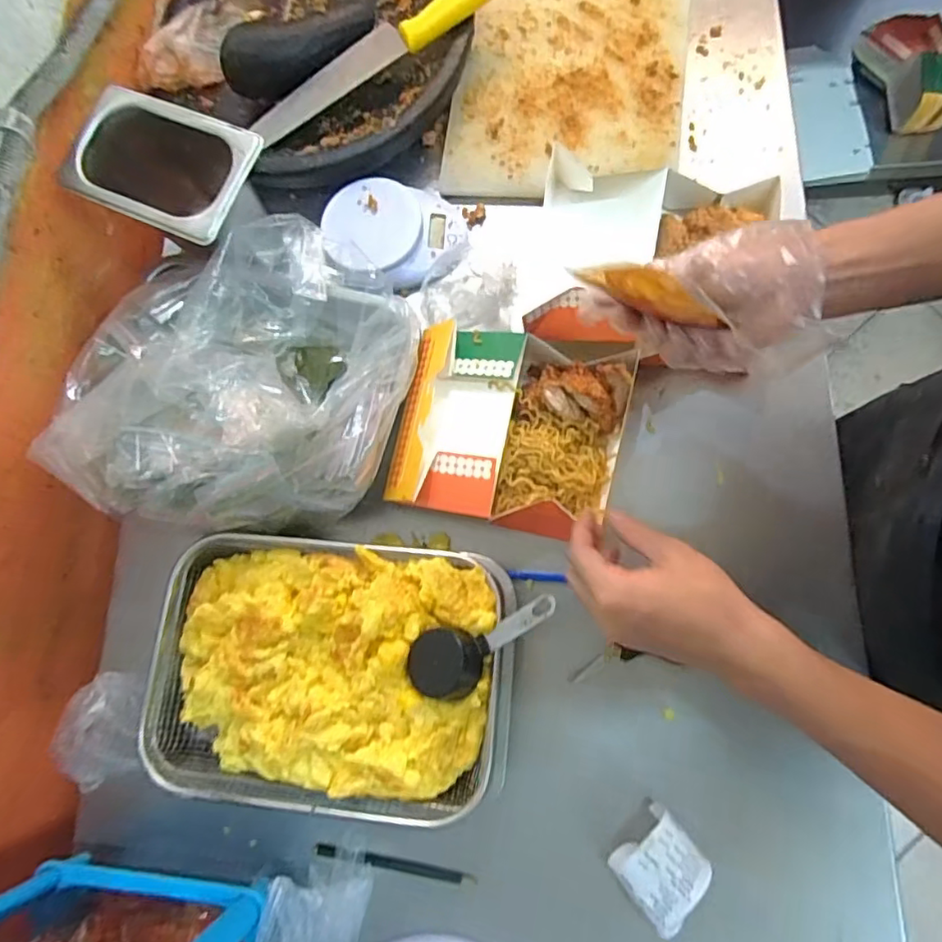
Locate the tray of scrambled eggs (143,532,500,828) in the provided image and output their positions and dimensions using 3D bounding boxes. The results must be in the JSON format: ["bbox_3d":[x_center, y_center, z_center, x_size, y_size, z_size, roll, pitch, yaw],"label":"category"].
[{"bbox_3d":[-0.123,0.168,0.500,0.295,0.067,0.213,3,77,7],"label":"tray of scrambled eggs"}]

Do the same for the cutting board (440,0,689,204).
[{"bbox_3d":[0.109,-0.460,0.639,0.244,0.018,0.349,6,78,9],"label":"cutting board"}]

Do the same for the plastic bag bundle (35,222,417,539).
[{"bbox_3d":[-0.212,-0.088,0.546,0.325,0.094,0.284,-5,77,5],"label":"plastic bag bundle"}]

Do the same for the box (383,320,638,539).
[{"bbox_3d":[0.036,-0.039,0.528,0.202,0.062,0.174,12,79,9],"label":"box"}]

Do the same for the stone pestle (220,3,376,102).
[{"bbox_3d":[-0.184,-0.455,0.618,0.164,0.046,0.061,-19,76,2],"label":"stone pestle"}]

